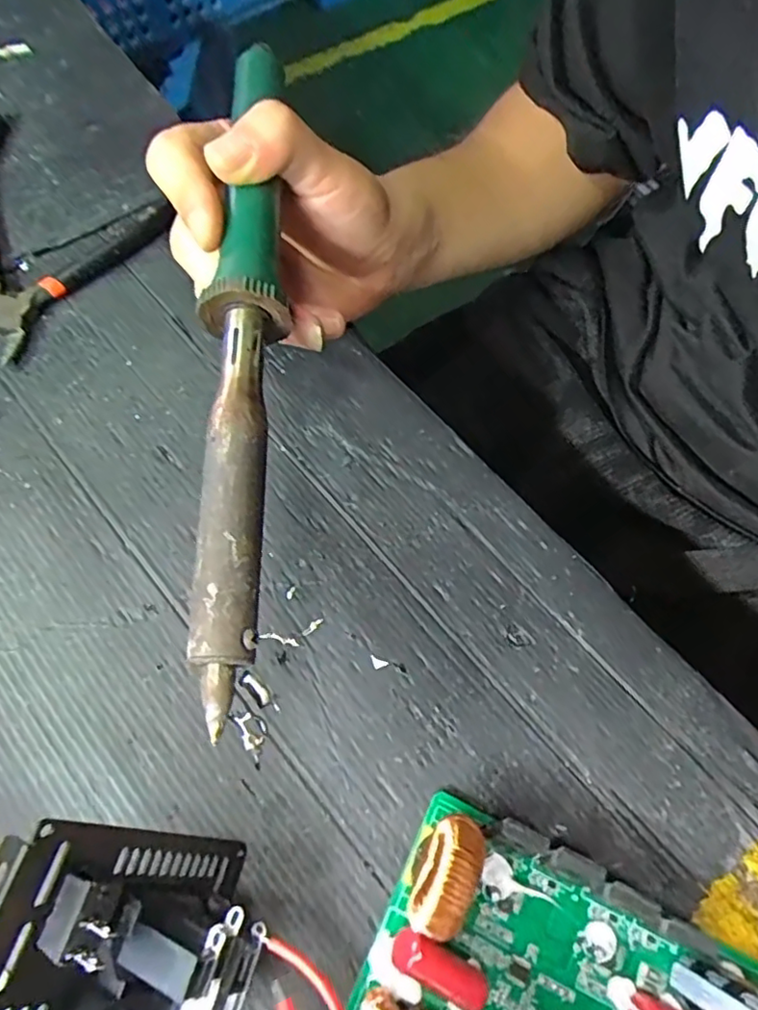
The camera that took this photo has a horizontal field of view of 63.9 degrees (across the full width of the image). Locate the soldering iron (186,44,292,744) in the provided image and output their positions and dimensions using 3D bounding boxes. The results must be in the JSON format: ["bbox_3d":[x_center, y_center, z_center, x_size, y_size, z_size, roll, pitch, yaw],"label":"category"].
[{"bbox_3d":[-0.048,-0.065,0.213,0.024,0.025,0.262,0,71,-3],"label":"soldering iron"}]

